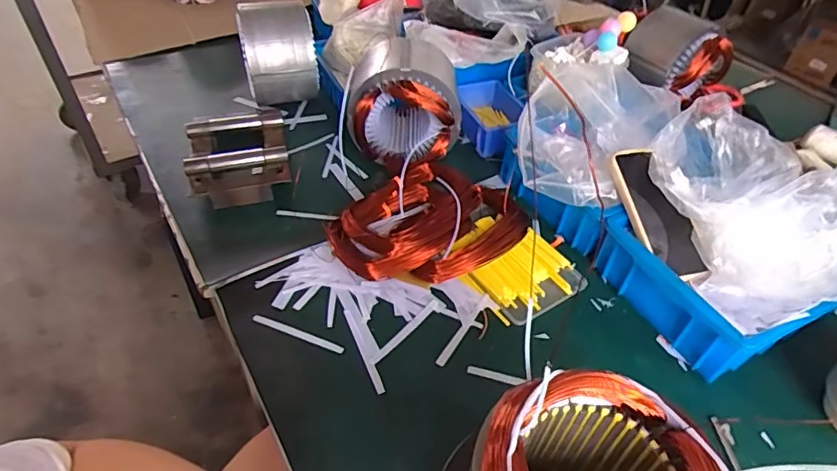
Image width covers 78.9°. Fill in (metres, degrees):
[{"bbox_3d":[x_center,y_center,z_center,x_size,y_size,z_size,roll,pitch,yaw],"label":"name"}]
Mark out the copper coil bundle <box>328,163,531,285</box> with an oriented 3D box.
[{"bbox_3d":[0.015,-0.018,0.649,0.239,0.051,0.168,-24,51,-26],"label":"copper coil bundle"}]

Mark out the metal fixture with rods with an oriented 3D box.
[{"bbox_3d":[-0.255,-0.114,0.720,0.133,0.046,0.162,-10,46,-14],"label":"metal fixture with rods"}]

